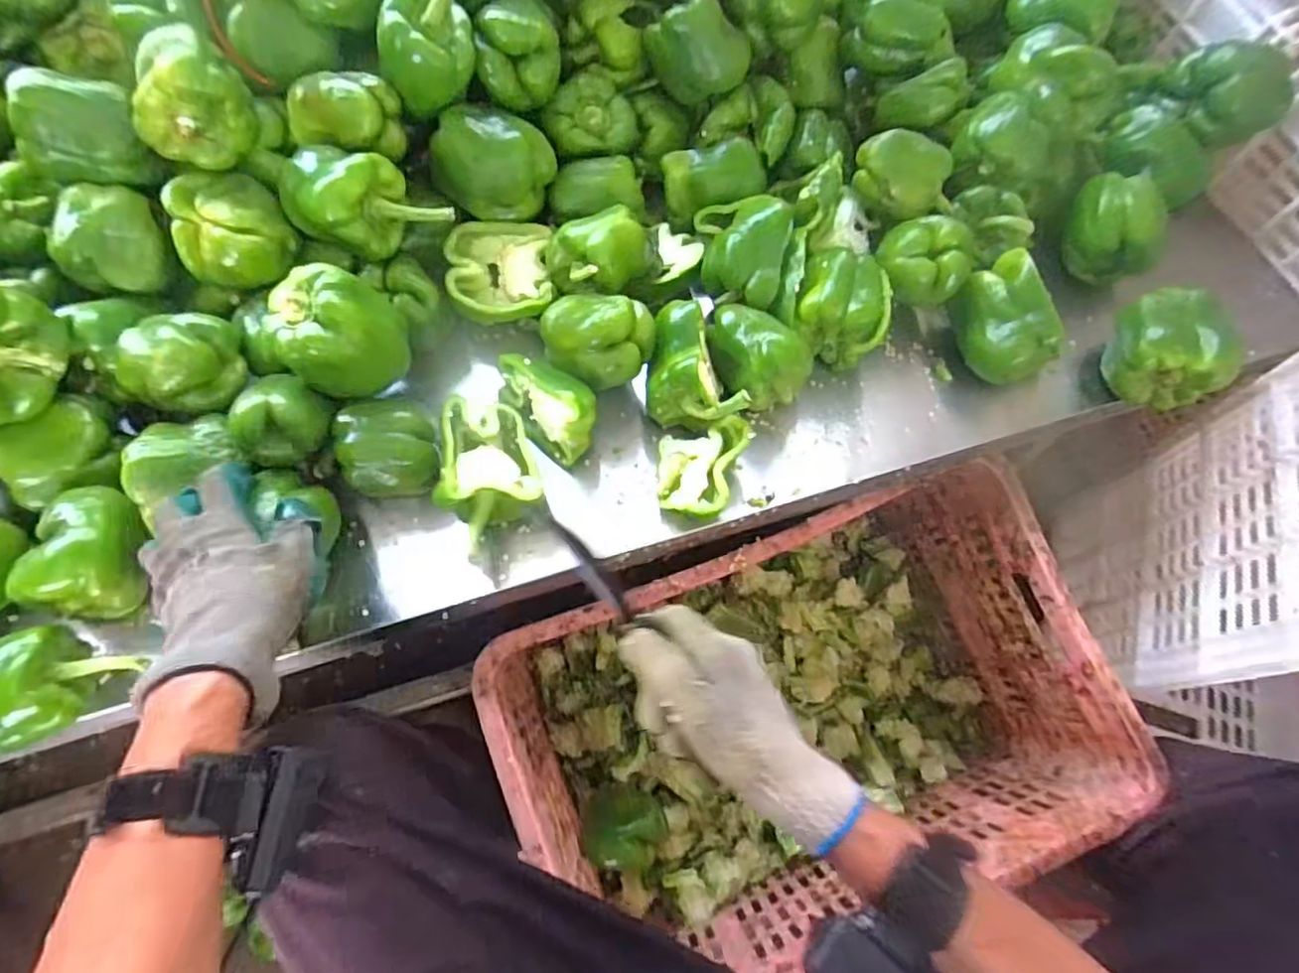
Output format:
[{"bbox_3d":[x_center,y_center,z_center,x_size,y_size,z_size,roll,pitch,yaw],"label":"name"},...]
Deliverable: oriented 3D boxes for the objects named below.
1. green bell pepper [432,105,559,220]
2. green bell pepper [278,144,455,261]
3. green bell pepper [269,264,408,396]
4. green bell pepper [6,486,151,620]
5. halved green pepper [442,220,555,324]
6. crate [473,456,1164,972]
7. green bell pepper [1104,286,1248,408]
[{"bbox_3d":[-0.127,-0.264,0.532,0.085,0.060,0.067,15,67,5],"label":"green bell pepper"},{"bbox_3d":[-0.222,-0.215,0.498,0.112,0.058,0.069,12,67,4],"label":"green bell pepper"},{"bbox_3d":[-0.225,-0.113,0.481,0.079,0.070,0.077,0,66,-1],"label":"green bell pepper"},{"bbox_3d":[-0.389,0.044,0.457,0.057,0.060,0.083,-9,67,-5],"label":"green bell pepper"},{"bbox_3d":[-0.127,-0.183,0.567,0.087,0.042,0.084,-1,82,-5],"label":"halved green pepper"},{"bbox_3d":[0.138,0.228,0.642,0.502,0.269,0.343,-21,68,-10],"label":"crate"},{"bbox_3d":[0.442,-0.117,0.557,0.085,0.071,0.079,0,66,-1],"label":"green bell pepper"}]

